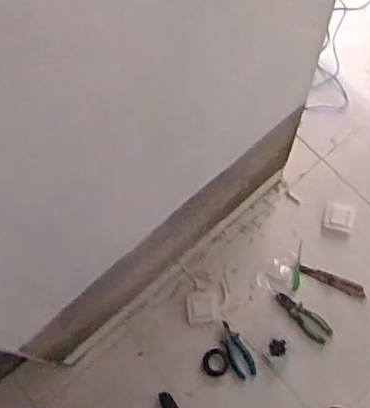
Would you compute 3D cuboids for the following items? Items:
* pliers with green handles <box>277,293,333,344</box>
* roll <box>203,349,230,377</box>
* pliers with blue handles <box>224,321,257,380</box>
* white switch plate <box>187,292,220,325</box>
[{"bbox_3d":[0.336,0.323,1.657,0.188,0.020,0.062,41,77,1],"label":"pliers with green handles"},{"bbox_3d":[0.086,0.443,1.628,0.071,0.015,0.073,-1,71,2],"label":"roll"},{"bbox_3d":[0.144,0.410,1.632,0.060,0.015,0.157,-28,72,-7],"label":"pliers with blue handles"},{"bbox_3d":[0.050,0.297,1.668,0.087,0.009,0.086,-9,71,0],"label":"white switch plate"}]

